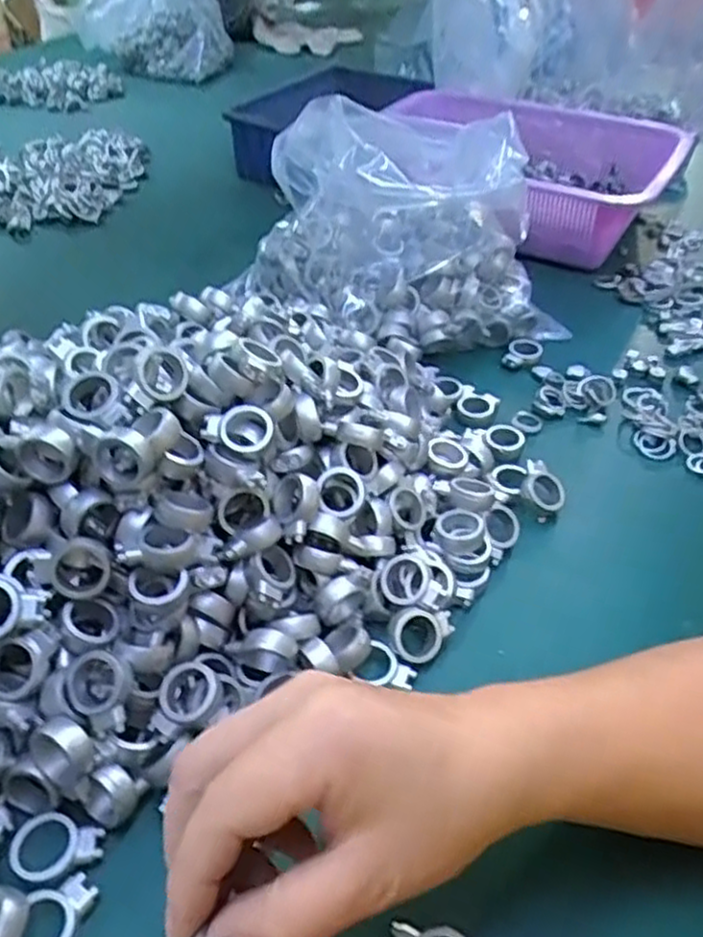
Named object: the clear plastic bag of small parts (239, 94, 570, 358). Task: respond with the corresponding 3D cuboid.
[{"bbox_3d":[0.042,-0.178,0.536,0.205,0.151,0.149,-16,46,-19],"label":"clear plastic bag of small parts"}]

